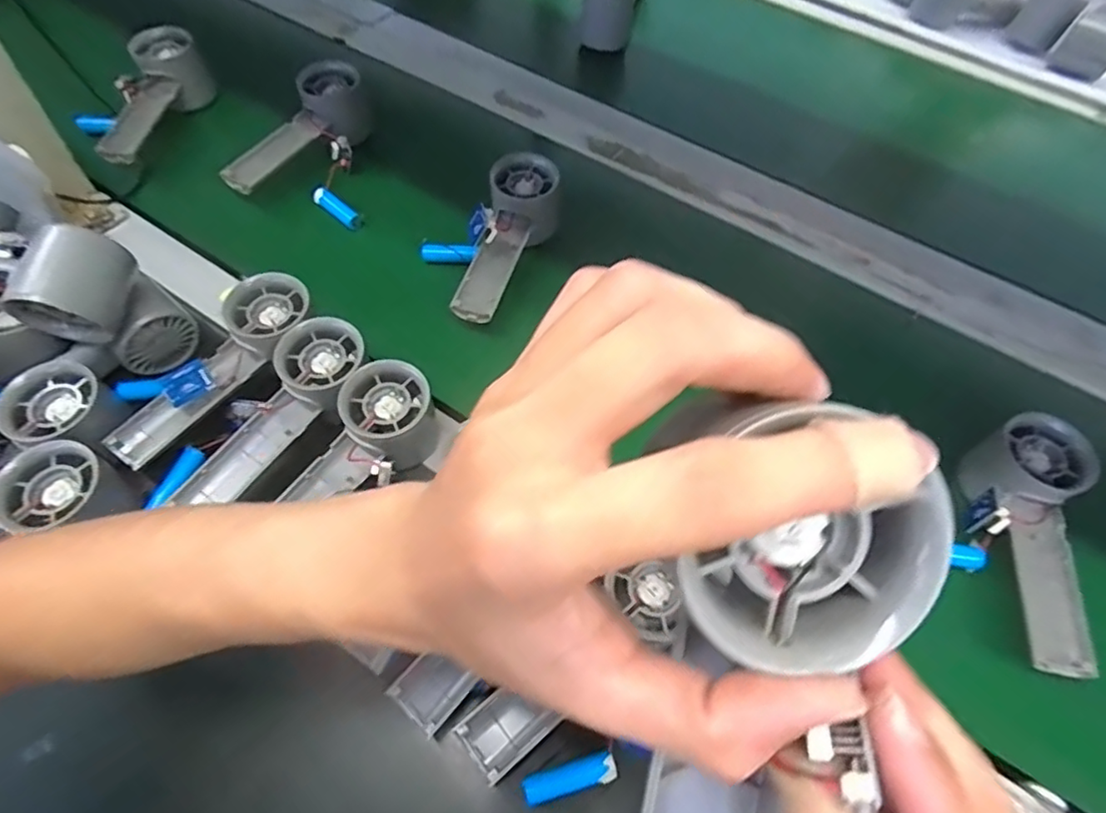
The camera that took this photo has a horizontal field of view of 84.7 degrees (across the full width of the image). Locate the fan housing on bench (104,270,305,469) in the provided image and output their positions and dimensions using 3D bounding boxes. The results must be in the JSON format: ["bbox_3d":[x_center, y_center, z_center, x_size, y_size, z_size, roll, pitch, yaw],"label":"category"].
[{"bbox_3d":[-0.235,-0.028,0.419,0.057,0.034,0.159,37,67,13],"label":"fan housing on bench"}]

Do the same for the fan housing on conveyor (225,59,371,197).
[{"bbox_3d":[-0.239,-0.257,0.567,0.066,0.052,0.164,38,67,14],"label":"fan housing on conveyor"}]

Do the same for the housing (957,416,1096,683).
[{"bbox_3d":[0.307,0.086,0.395,0.058,0.057,0.160,14,63,3],"label":"housing"}]

